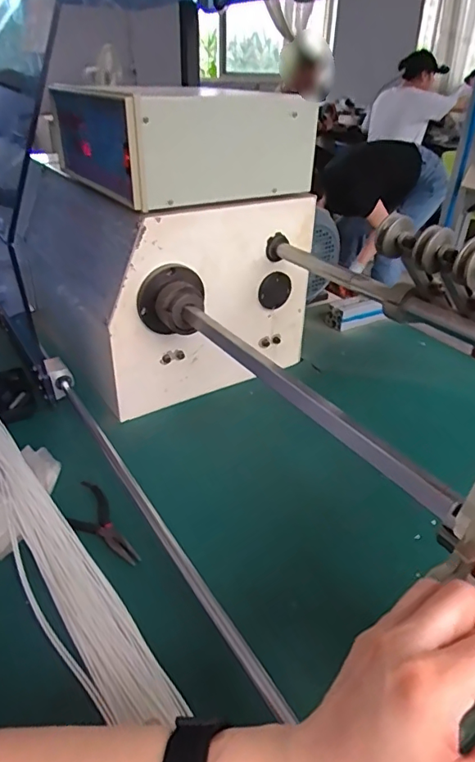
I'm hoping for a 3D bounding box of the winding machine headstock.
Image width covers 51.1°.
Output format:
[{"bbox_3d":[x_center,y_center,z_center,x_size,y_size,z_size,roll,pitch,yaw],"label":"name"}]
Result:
[{"bbox_3d":[-0.137,-0.226,0.745,0.301,0.342,0.440,-20,38,-30],"label":"winding machine headstock"}]

